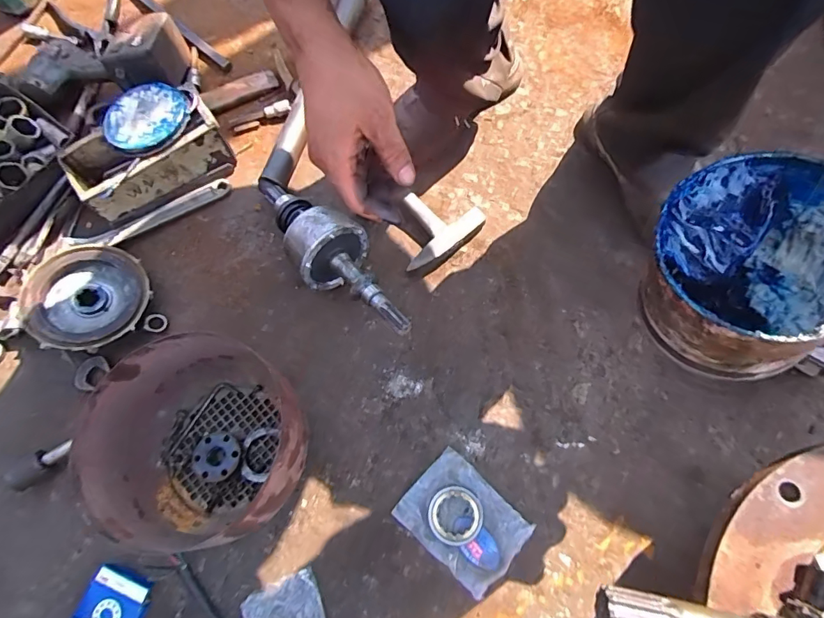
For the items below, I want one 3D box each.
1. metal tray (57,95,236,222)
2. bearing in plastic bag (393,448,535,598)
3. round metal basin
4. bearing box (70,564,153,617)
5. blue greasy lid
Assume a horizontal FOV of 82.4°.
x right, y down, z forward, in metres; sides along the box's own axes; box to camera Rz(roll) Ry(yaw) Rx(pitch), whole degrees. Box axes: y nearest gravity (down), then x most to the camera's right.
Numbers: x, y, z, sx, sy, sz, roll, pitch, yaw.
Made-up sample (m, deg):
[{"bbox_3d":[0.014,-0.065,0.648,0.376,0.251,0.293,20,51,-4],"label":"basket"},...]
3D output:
[{"bbox_3d":[-0.375,-0.220,0.680,0.205,0.082,0.114,-34,72,-9],"label":"metal tray"},{"bbox_3d":[0.056,0.233,0.521,0.126,0.017,0.095,40,76,15],"label":"bearing in plastic bag"},{"bbox_3d":[-0.232,0.145,0.515,0.198,0.113,0.203,-1,69,2],"label":"round metal basin"},{"bbox_3d":[-0.321,0.324,0.498,0.069,0.023,0.084,16,71,8],"label":"bearing box"},{"bbox_3d":[-0.364,-0.262,0.643,0.107,0.012,0.112,-2,67,4],"label":"blue greasy lid"}]

